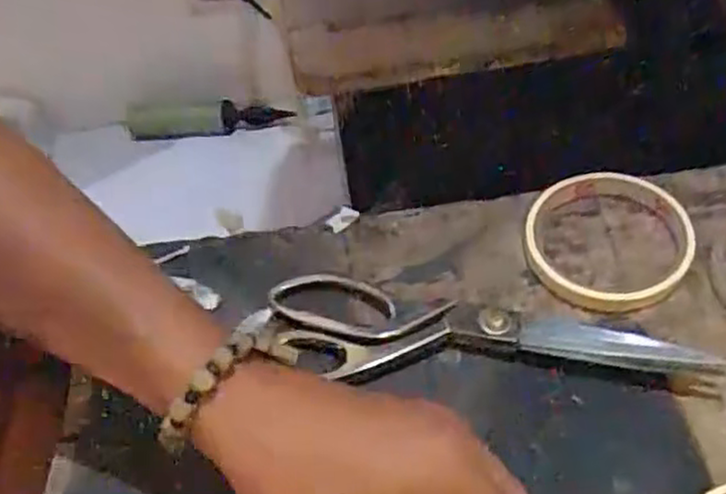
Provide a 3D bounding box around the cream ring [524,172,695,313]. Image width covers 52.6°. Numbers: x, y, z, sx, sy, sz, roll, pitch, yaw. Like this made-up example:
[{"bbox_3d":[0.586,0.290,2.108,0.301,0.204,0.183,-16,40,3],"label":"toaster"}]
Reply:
[{"bbox_3d":[0.136,-0.006,0.412,0.087,0.017,0.088,7,48,13],"label":"cream ring"}]

